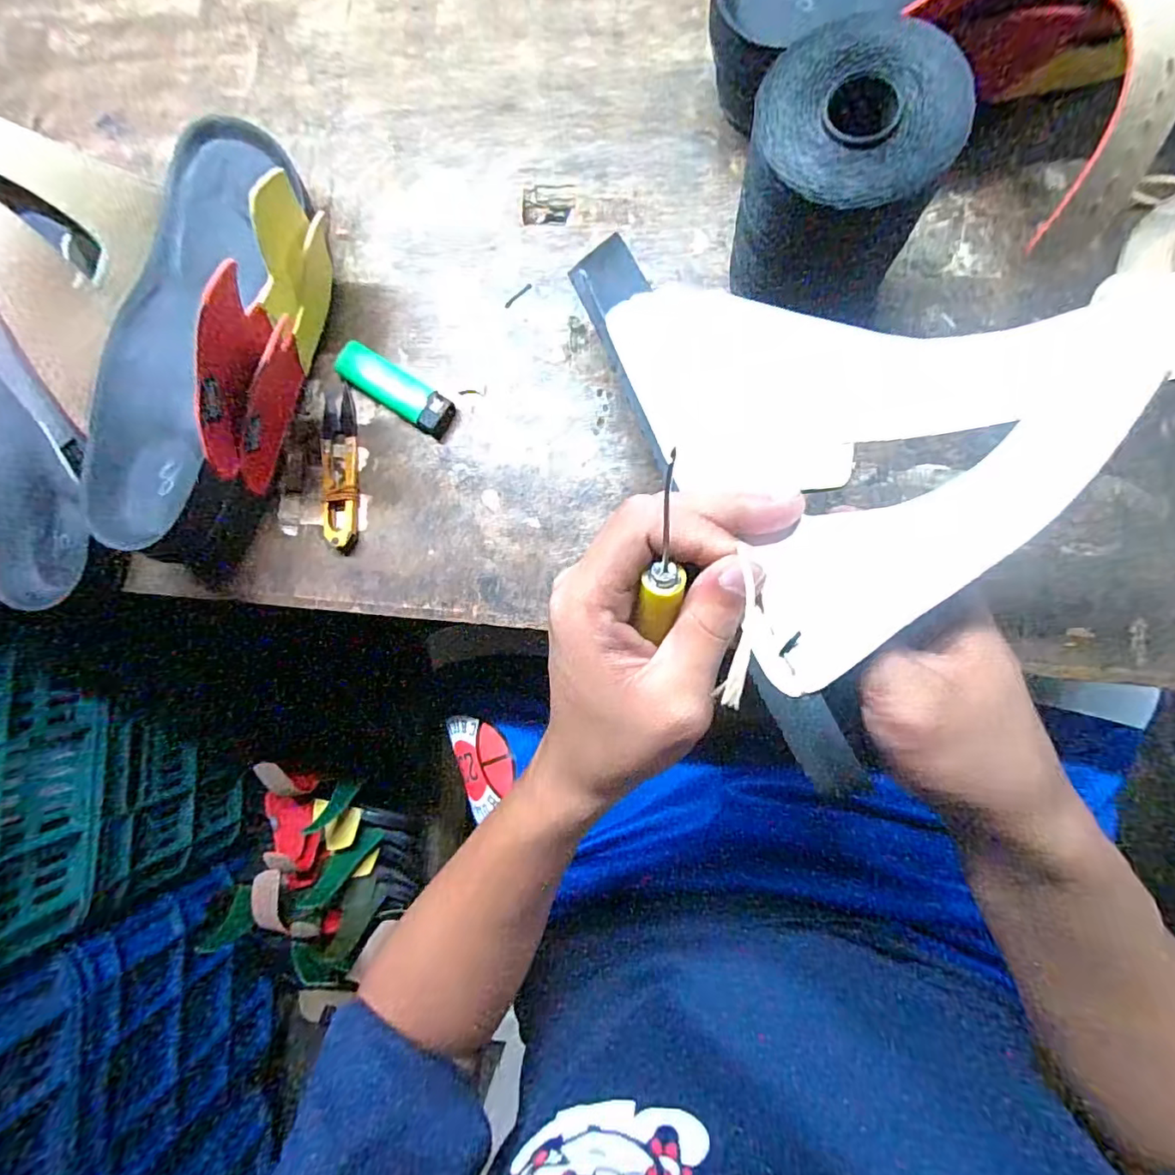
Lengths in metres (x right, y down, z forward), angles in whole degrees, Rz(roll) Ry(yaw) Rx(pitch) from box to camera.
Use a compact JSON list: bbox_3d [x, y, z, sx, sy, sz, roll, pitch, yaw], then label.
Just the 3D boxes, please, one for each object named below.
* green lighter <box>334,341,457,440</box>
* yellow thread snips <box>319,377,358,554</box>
[{"bbox_3d":[-0.119,-0.123,0.332,0.080,0.011,0.024,34,93,7],"label":"green lighter"},{"bbox_3d":[-0.155,-0.074,0.336,0.022,0.010,0.102,-4,88,7],"label":"yellow thread snips"}]

